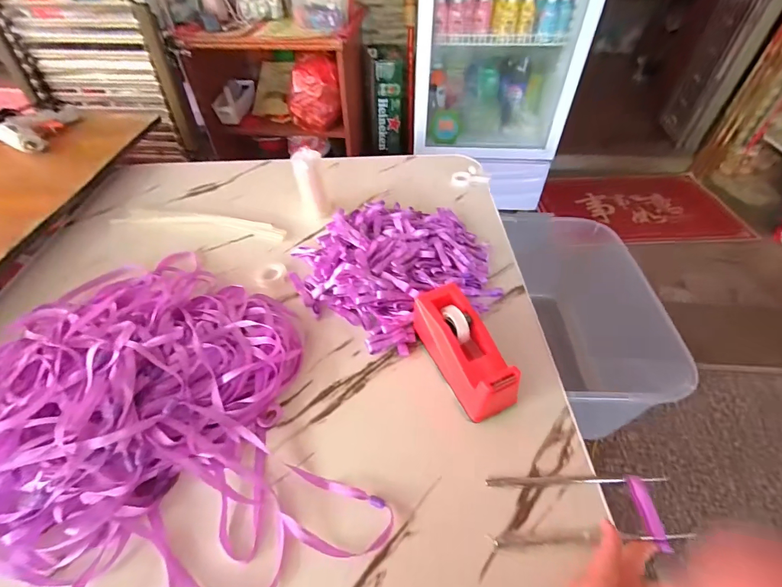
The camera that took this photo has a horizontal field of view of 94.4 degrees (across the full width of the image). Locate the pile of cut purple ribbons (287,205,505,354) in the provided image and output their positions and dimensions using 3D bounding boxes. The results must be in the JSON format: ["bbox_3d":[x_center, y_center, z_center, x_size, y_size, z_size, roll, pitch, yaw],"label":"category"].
[{"bbox_3d":[0.012,-0.055,0.544,0.277,0.050,0.267,-1,49,1],"label":"pile of cut purple ribbons"}]

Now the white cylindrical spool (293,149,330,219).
[{"bbox_3d":[-0.136,-0.186,0.622,0.045,0.108,0.040,-13,50,-10],"label":"white cylindrical spool"}]

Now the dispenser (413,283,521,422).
[{"bbox_3d":[0.087,0.062,0.421,0.061,0.064,0.149,-21,51,-16],"label":"dispenser"}]

